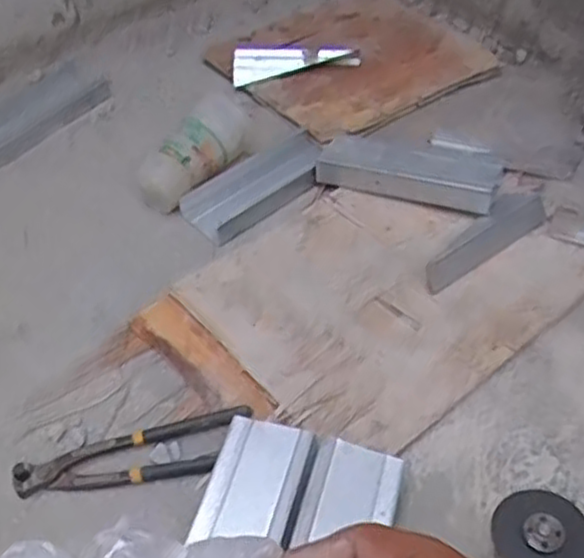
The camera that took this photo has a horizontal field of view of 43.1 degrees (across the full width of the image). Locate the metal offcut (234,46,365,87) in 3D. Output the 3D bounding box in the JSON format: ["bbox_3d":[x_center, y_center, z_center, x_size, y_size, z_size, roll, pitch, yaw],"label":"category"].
[{"bbox_3d":[0.006,-0.319,1.095,0.188,0.047,0.045,-4,48,-1],"label":"metal offcut"}]

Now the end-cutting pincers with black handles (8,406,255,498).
[{"bbox_3d":[-0.143,0.165,0.679,0.215,0.021,0.058,-14,49,-10],"label":"end-cutting pincers with black handles"}]

